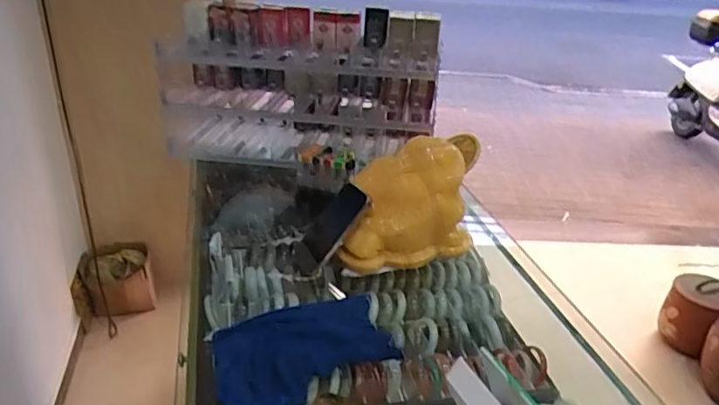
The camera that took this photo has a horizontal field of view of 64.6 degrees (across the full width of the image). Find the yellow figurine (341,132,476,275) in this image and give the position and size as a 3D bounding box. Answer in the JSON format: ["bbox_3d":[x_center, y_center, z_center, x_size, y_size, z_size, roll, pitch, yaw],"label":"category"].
[{"bbox_3d":[0.089,-0.001,0.992,0.257,0.171,0.165,-3,27,-8],"label":"yellow figurine"}]

